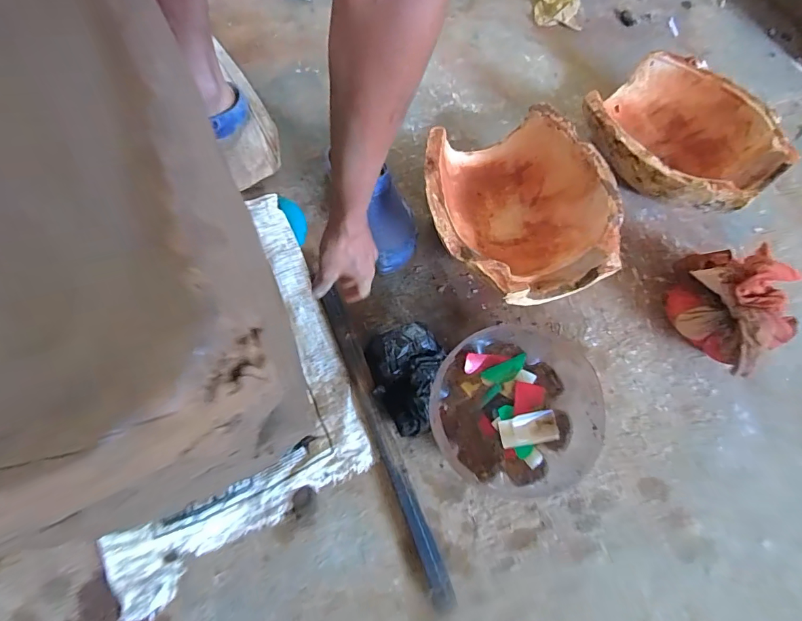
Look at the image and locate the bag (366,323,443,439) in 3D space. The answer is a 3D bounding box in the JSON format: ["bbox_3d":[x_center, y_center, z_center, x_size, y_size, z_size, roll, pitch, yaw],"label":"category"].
[{"bbox_3d":[0.014,0.111,0.664,0.110,0.075,0.157,-16,74,-7],"label":"bag"}]

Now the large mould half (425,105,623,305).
[{"bbox_3d":[0.197,-0.170,0.749,0.304,0.149,0.337,-16,74,-7],"label":"large mould half"}]

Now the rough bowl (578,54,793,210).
[{"bbox_3d":[0.532,-0.328,0.818,0.303,0.136,0.331,1,72,-2],"label":"rough bowl"}]

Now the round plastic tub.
[{"bbox_3d":[0.174,0.157,0.662,0.239,0.108,0.248,1,72,-2],"label":"round plastic tub"}]

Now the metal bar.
[{"bbox_3d":[-0.031,0.199,0.669,0.033,0.038,0.497,-21,73,-9],"label":"metal bar"}]

